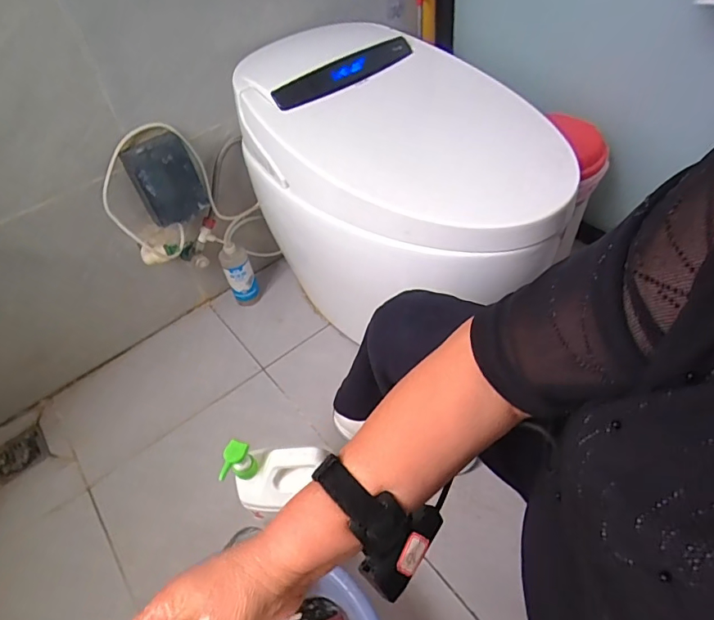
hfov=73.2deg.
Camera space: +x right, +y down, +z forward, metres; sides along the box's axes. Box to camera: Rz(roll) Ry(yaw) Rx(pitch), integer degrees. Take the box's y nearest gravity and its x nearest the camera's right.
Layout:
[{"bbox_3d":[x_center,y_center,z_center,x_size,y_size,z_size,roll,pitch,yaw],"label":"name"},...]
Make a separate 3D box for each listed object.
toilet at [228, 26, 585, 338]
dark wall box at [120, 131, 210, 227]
[{"bbox_3d":[0.064,-0.194,0.917,0.345,0.466,0.642,-36,53,-24],"label":"toilet"},{"bbox_3d":[-0.365,-0.251,0.927,0.118,0.151,0.058,-26,50,-16],"label":"dark wall box"}]

